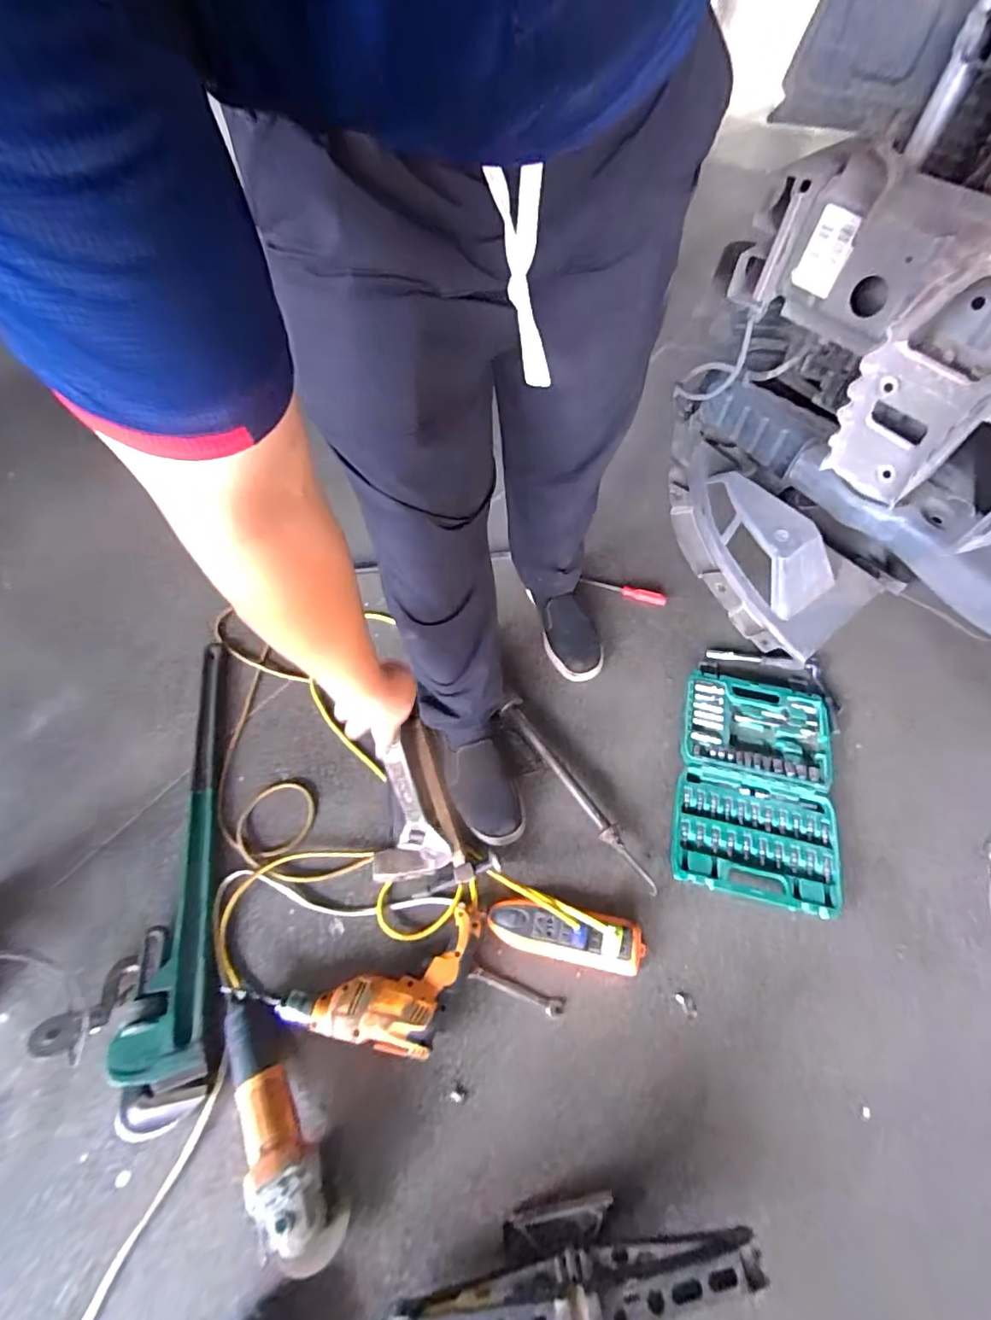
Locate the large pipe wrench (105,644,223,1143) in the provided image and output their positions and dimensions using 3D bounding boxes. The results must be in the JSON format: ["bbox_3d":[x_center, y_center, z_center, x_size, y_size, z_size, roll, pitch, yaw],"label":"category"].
[{"bbox_3d":[-0.527,0.296,0.902,0.134,0.043,0.769,-13,60,-7],"label":"large pipe wrench"}]

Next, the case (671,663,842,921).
[{"bbox_3d":[0.455,0.203,0.959,0.253,0.034,0.414,13,60,8],"label":"case"}]

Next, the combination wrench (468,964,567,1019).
[{"bbox_3d":[0.031,0.490,0.798,0.143,0.007,0.028,16,60,10],"label":"combination wrench"}]

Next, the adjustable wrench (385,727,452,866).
[{"bbox_3d":[-0.116,0.212,0.749,0.061,0.228,0.025,-18,30,-10],"label":"adjustable wrench"}]

